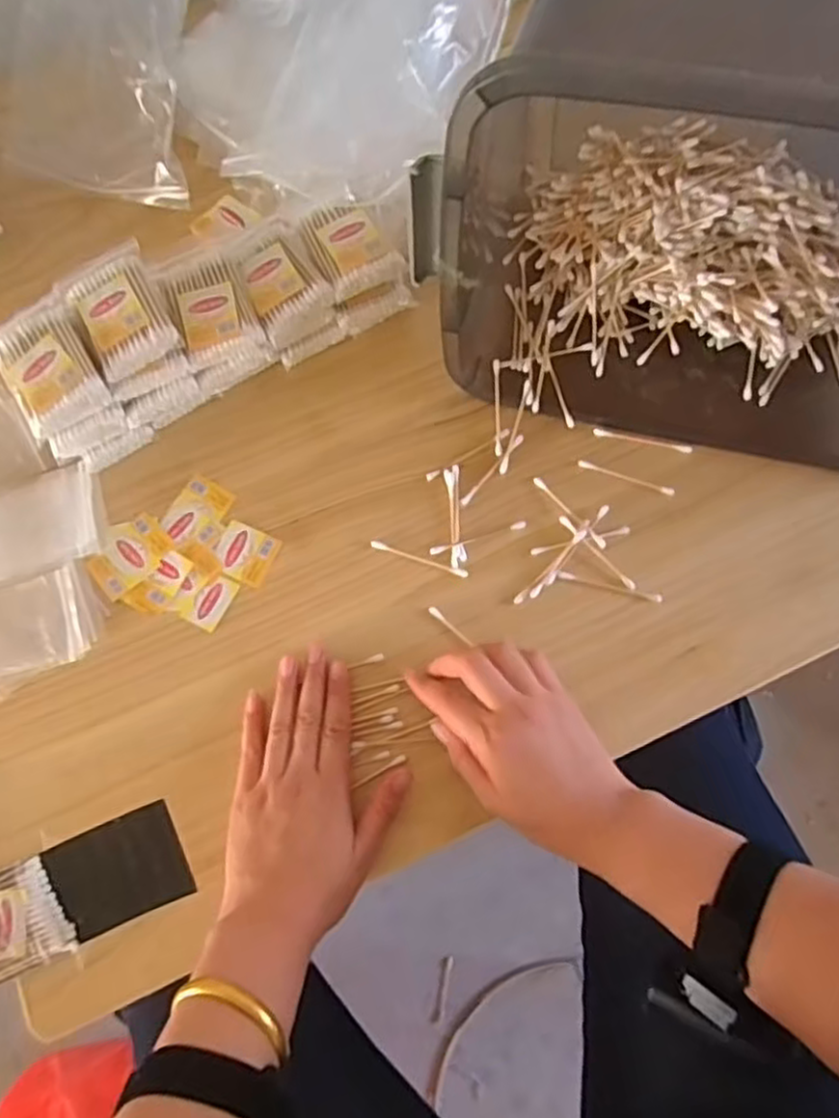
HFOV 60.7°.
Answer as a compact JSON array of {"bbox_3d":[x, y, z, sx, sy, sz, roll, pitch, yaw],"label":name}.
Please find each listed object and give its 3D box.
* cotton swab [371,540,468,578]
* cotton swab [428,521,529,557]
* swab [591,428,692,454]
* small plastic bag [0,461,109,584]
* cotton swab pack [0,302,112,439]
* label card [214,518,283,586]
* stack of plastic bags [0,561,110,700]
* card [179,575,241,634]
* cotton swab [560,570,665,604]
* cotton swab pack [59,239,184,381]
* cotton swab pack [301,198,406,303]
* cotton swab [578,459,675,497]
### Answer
[{"bbox_3d":[0.000,-0.001,0.510,0.072,0.004,0.006,19,74,7],"label":"cotton swab"},{"bbox_3d":[0.042,-0.015,0.512,0.071,0.004,0.005,-17,73,-4],"label":"cotton swab"},{"bbox_3d":[0.167,-0.089,0.538,0.072,0.007,0.009,12,73,5],"label":"swab"},{"bbox_3d":[-0.287,-0.023,0.521,0.113,0.007,0.073,-16,73,-4],"label":"small plastic bag"},{"bbox_3d":[-0.252,-0.131,0.488,0.059,0.021,0.082,-29,74,-8],"label":"cotton swab pack"},{"bbox_3d":[-0.127,-0.004,0.524,0.041,0.004,0.039,24,74,9],"label":"label card"},{"bbox_3d":[-0.284,0.051,0.505,0.118,0.004,0.074,-17,73,-4],"label":"stack of plastic bags"},{"bbox_3d":[-0.150,0.030,0.516,0.026,0.004,0.039,28,75,10],"label":"card"},{"bbox_3d":[0.136,0.020,0.511,0.074,0.004,0.006,15,73,6],"label":"cotton swab"},{"bbox_3d":[-0.207,-0.173,0.495,0.058,0.020,0.086,-27,74,-7],"label":"cotton swab pack"},{"bbox_3d":[-0.049,-0.231,0.527,0.056,0.016,0.070,-26,74,-7],"label":"cotton swab pack"},{"bbox_3d":[0.154,-0.060,0.530,0.072,0.005,0.007,19,74,7],"label":"cotton swab"}]

